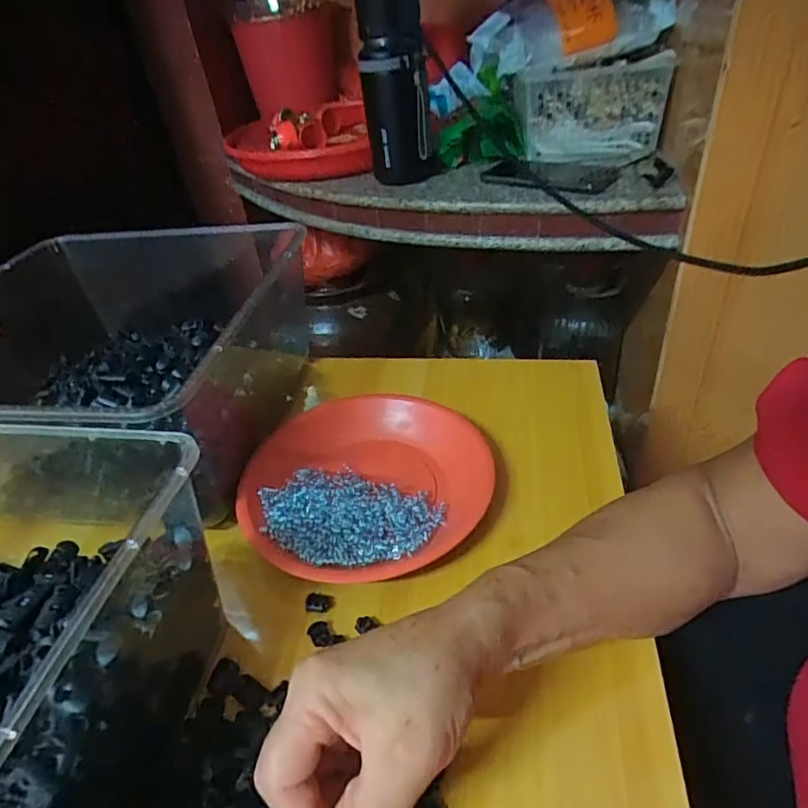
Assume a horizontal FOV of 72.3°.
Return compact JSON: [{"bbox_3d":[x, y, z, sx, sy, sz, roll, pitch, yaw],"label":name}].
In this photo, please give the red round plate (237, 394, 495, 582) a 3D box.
[{"bbox_3d":[-0.029,0.062,0.437,0.184,0.030,0.186,-5,38,4],"label":"red round plate"}]

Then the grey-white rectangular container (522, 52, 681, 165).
[{"bbox_3d":[0.259,-0.398,0.755,0.179,0.119,0.058,-2,39,8],"label":"grey-white rectangular container"}]

